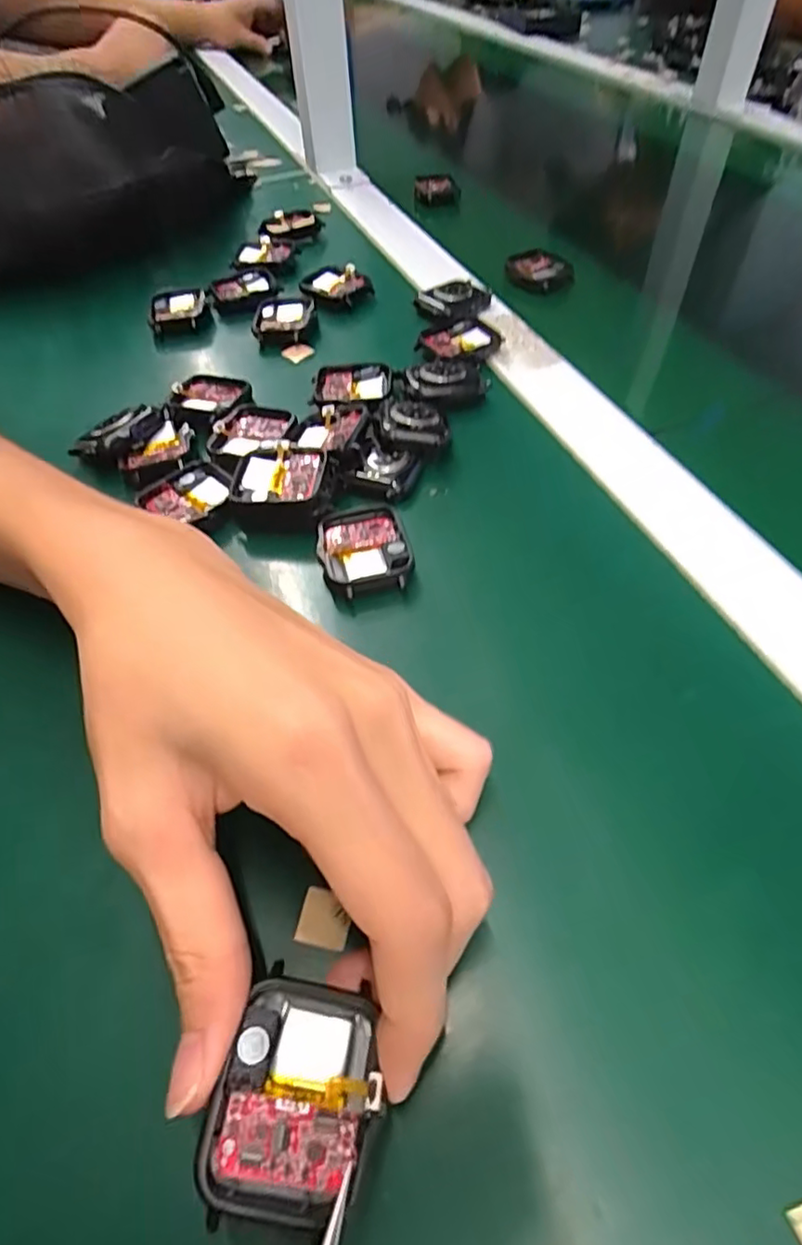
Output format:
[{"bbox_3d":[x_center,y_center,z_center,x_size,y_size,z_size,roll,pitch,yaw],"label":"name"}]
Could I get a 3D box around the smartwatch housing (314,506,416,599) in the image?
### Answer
[{"bbox_3d":[-0.016,-0.031,0.265,0.038,0.010,0.043,-12,52,-6],"label":"smartwatch housing"}]

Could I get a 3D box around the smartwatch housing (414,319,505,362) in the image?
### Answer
[{"bbox_3d":[0.034,-0.165,0.363,0.042,0.010,0.038,-32,57,-20],"label":"smartwatch housing"}]

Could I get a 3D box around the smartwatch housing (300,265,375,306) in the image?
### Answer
[{"bbox_3d":[-0.043,-0.229,0.418,0.048,0.014,0.034,-2,52,2],"label":"smartwatch housing"}]

